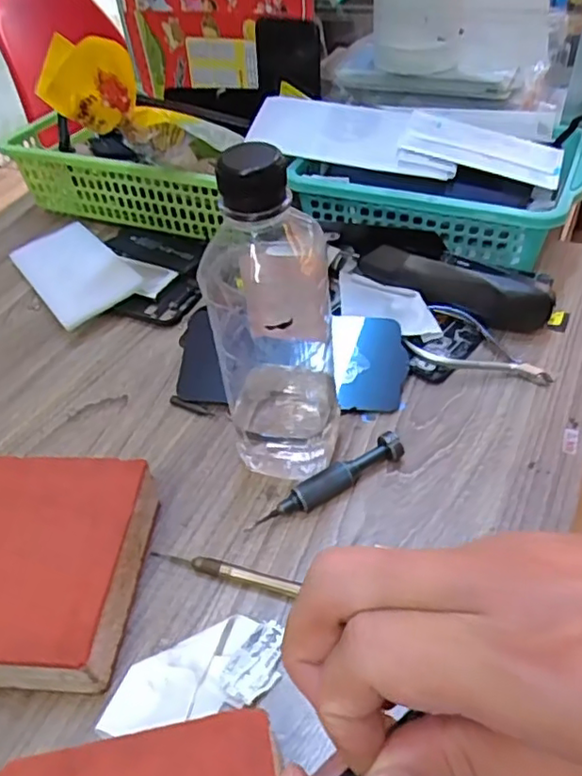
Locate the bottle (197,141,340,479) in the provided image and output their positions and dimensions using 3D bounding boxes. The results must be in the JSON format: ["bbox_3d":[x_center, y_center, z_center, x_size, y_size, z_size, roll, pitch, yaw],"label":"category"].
[{"bbox_3d":[-0.012,-0.031,0.329,0.064,0.194,0.055,0,46,7],"label":"bottle"}]

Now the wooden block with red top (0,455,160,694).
[{"bbox_3d":[-0.163,0.095,0.331,0.159,0.043,0.116,1,46,8],"label":"wooden block with red top"}]

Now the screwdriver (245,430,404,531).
[{"bbox_3d":[0.021,0.056,0.363,0.099,0.019,0.014,-25,48,-17],"label":"screwdriver"}]

